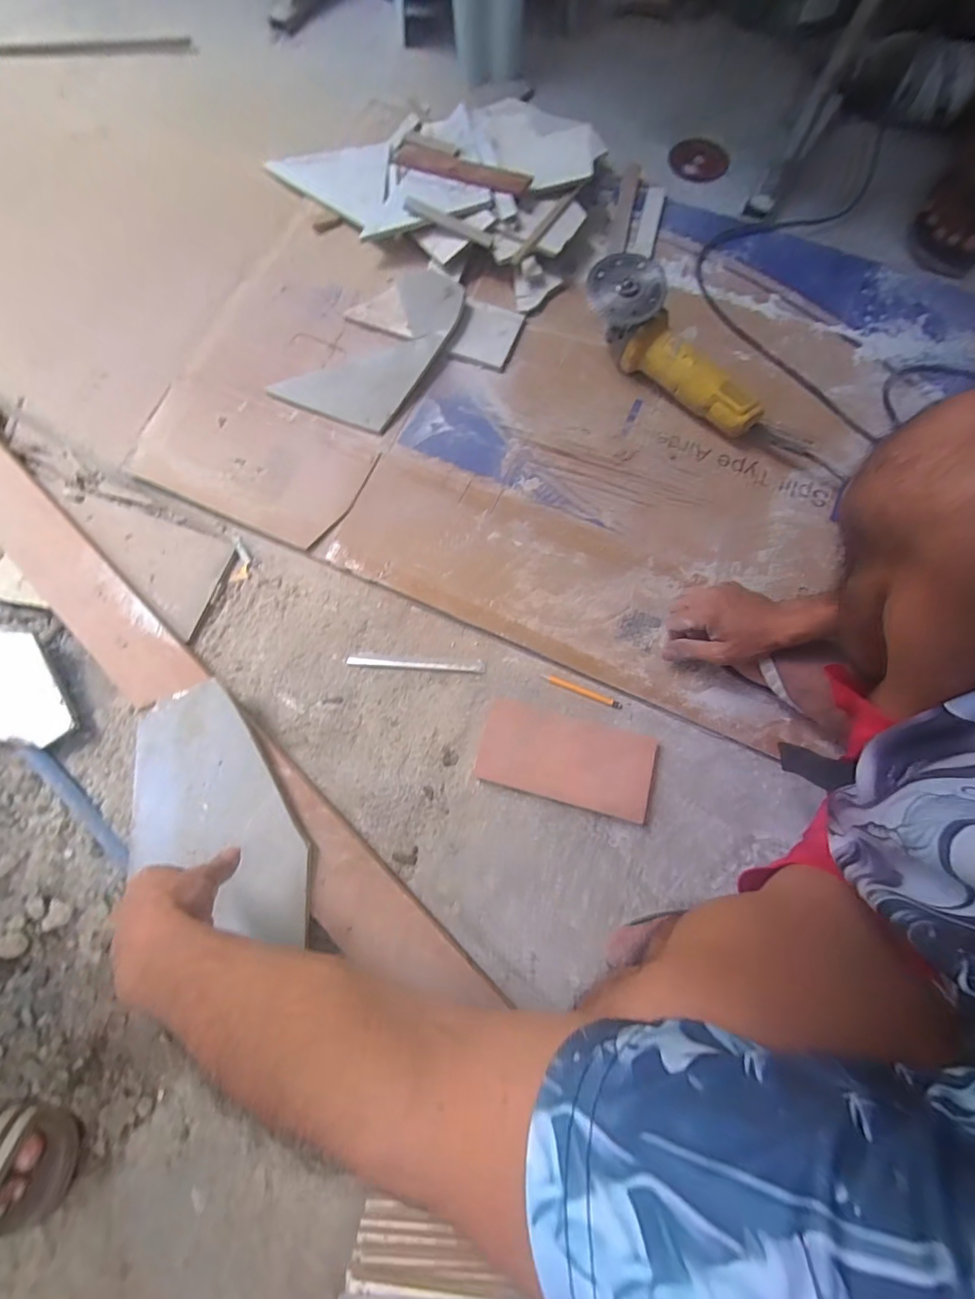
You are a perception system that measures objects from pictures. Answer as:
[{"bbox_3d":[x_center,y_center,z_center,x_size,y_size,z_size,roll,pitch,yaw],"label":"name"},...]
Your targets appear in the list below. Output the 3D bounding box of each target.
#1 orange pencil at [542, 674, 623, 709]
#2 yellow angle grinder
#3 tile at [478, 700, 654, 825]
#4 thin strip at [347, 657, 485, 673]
[{"bbox_3d":[0.118,0.052,0.644,0.105,0.004,0.011,20,76,7],"label":"orange pencil"},{"bbox_3d":[0.243,-0.395,0.682,0.285,0.082,0.084,44,83,-5],"label":"yellow angle grinder"},{"bbox_3d":[0.094,0.129,0.615,0.204,0.008,0.102,14,63,6],"label":"tile"},{"bbox_3d":[-0.092,0.020,0.655,0.176,0.004,0.014,2,74,2],"label":"thin strip"}]

